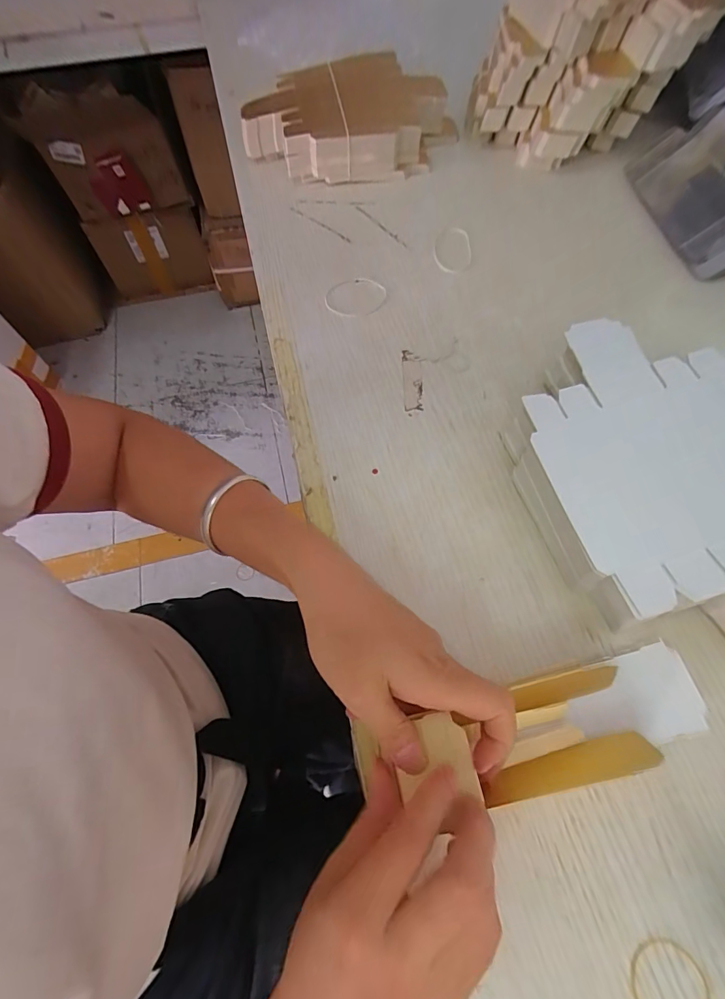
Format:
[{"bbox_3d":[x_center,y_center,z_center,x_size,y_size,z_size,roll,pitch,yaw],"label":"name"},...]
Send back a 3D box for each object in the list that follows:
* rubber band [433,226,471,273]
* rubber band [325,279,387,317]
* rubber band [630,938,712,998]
[{"bbox_3d":[0.095,-0.264,0.453,0.039,0.007,0.074,-1,65,10],"label":"rubber band"},{"bbox_3d":[-0.006,-0.199,0.423,0.060,0.004,0.046,2,70,3],"label":"rubber band"},{"bbox_3d":[0.146,0.232,0.203,0.036,0.004,0.034,-1,63,2],"label":"rubber band"}]

